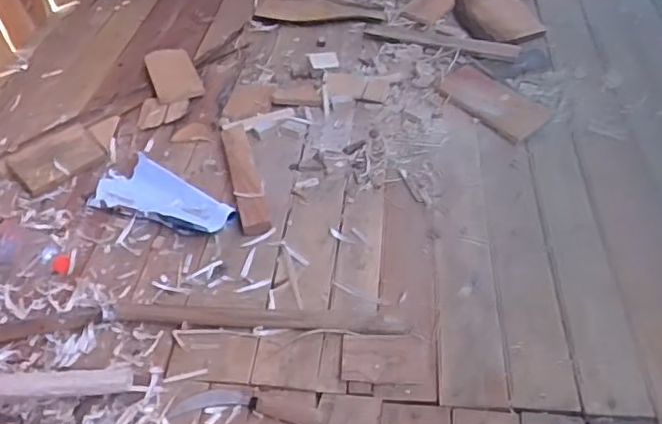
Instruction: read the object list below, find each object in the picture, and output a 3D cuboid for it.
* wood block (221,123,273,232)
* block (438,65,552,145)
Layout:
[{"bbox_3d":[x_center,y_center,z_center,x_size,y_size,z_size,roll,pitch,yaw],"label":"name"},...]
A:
[{"bbox_3d":[-0.160,-0.071,1.141,0.053,0.031,0.311,-10,46,-9],"label":"wood block"},{"bbox_3d":[0.339,-0.235,1.294,0.126,0.014,0.236,-31,52,-26],"label":"block"}]

